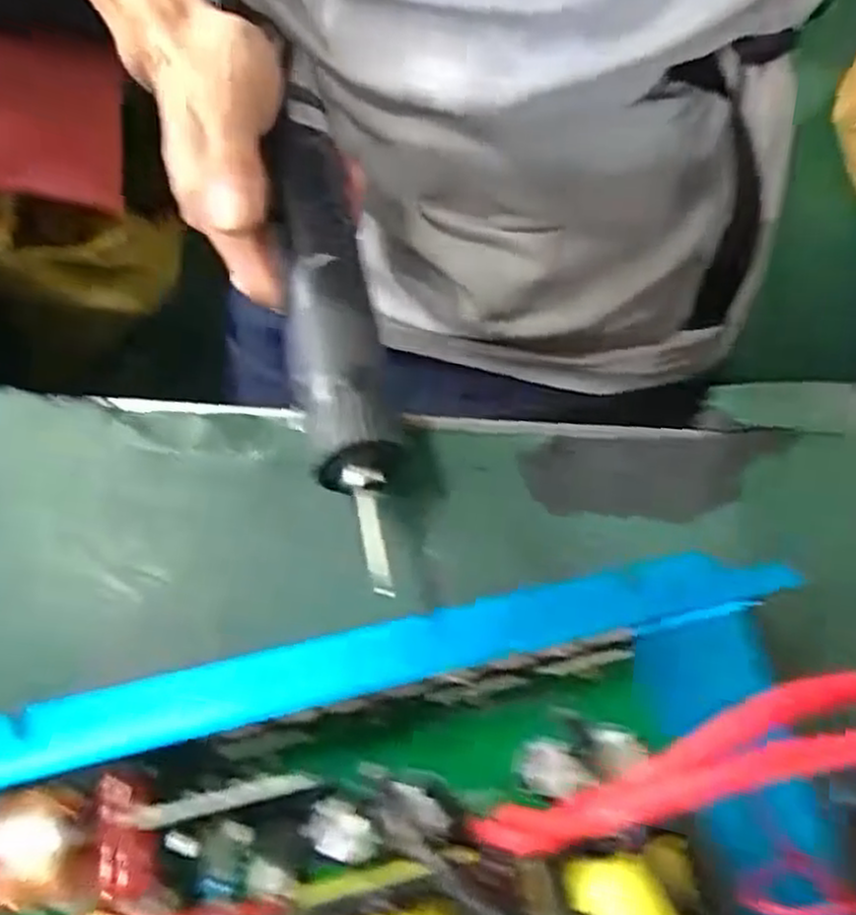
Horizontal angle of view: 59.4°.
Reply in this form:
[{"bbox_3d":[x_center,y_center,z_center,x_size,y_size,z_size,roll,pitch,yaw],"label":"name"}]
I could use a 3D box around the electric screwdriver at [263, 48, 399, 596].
[{"bbox_3d":[-0.037,-0.061,0.282,0.031,0.023,0.229,-10,63,-1],"label":"electric screwdriver"}]

